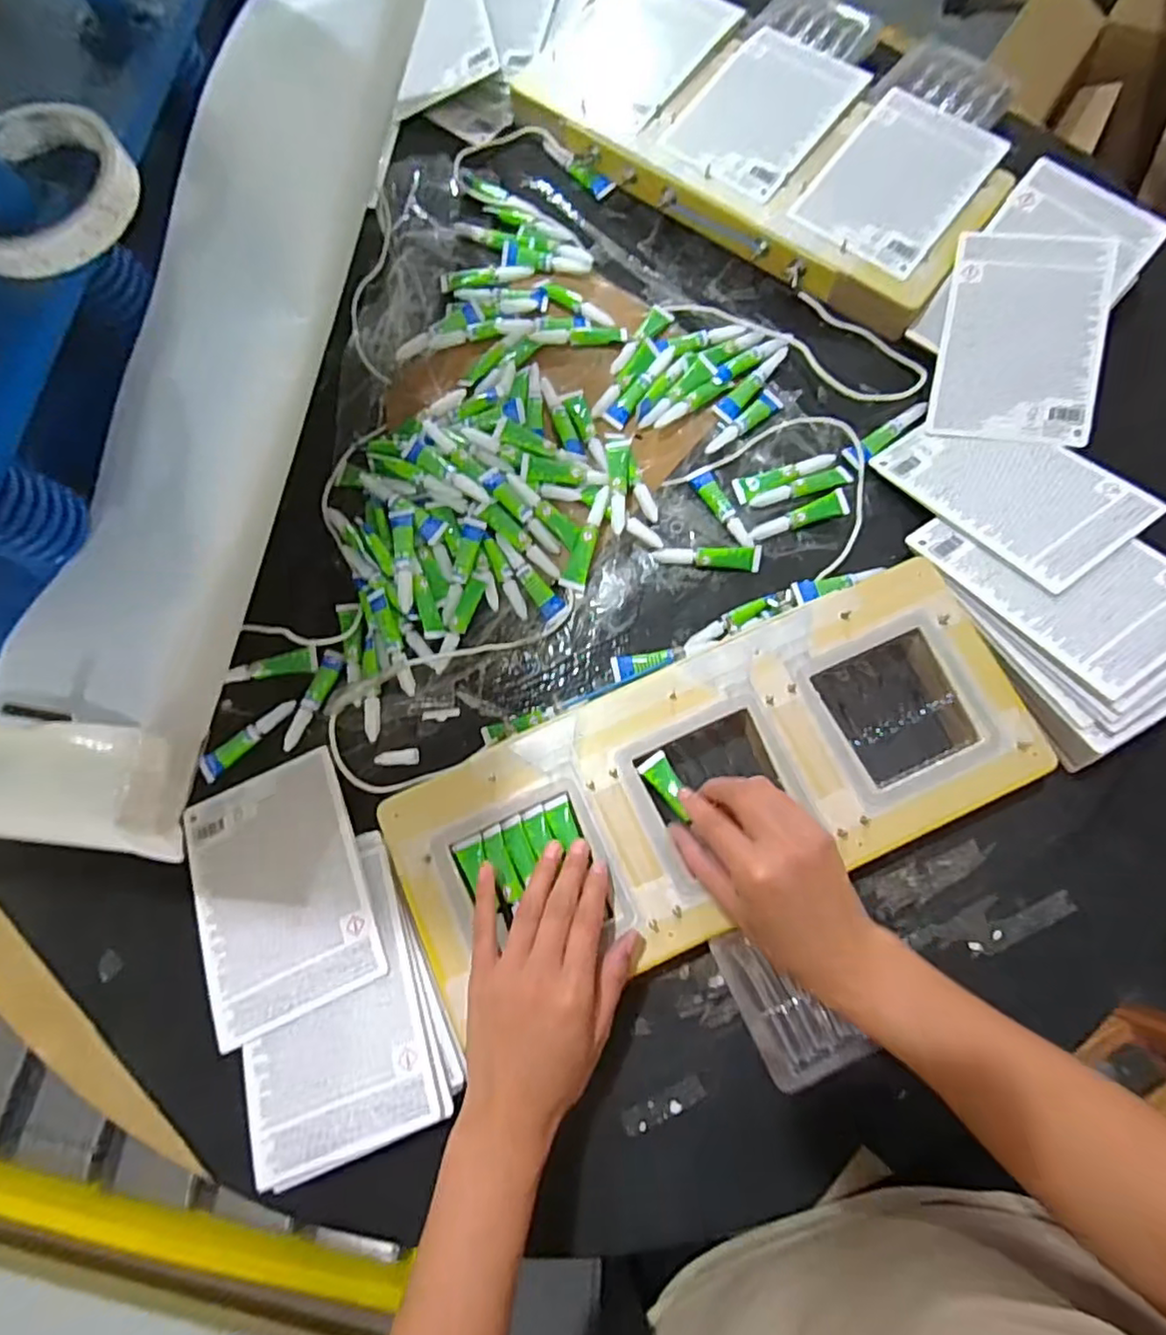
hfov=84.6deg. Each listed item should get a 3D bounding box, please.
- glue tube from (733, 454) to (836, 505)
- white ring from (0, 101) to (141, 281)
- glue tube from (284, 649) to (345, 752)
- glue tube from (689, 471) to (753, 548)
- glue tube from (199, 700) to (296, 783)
[{"bbox_3d":[0.164,-0.156,0.519,0.083,0.009,0.021,-19,75,-2],"label":"glue tube"},{"bbox_3d":[-0.267,-0.234,0.315,0.088,0.016,0.090,-1,76,3],"label":"white ring"},{"bbox_3d":[-0.202,0.024,0.480,0.018,0.012,0.079,16,77,7],"label":"glue tube"},{"bbox_3d":[0.111,-0.125,0.512,0.019,0.011,0.074,-25,76,-4],"label":"glue tube"},{"bbox_3d":[-0.253,0.053,0.480,0.079,0.012,0.016,-44,78,-8],"label":"glue tube"}]

